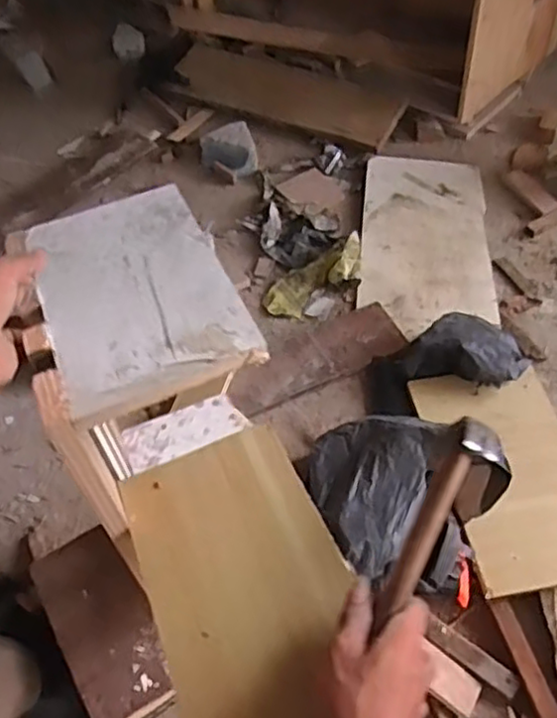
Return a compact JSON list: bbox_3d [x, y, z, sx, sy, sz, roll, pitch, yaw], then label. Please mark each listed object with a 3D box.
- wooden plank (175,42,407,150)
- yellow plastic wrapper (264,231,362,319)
[{"bbox_3d":[-0.004,-0.700,1.749,0.664,0.018,0.201,26,61,21],"label":"wooden plank"},{"bbox_3d":[0.080,-0.169,1.350,0.244,0.046,0.114,-34,59,-19],"label":"yellow plastic wrapper"}]

